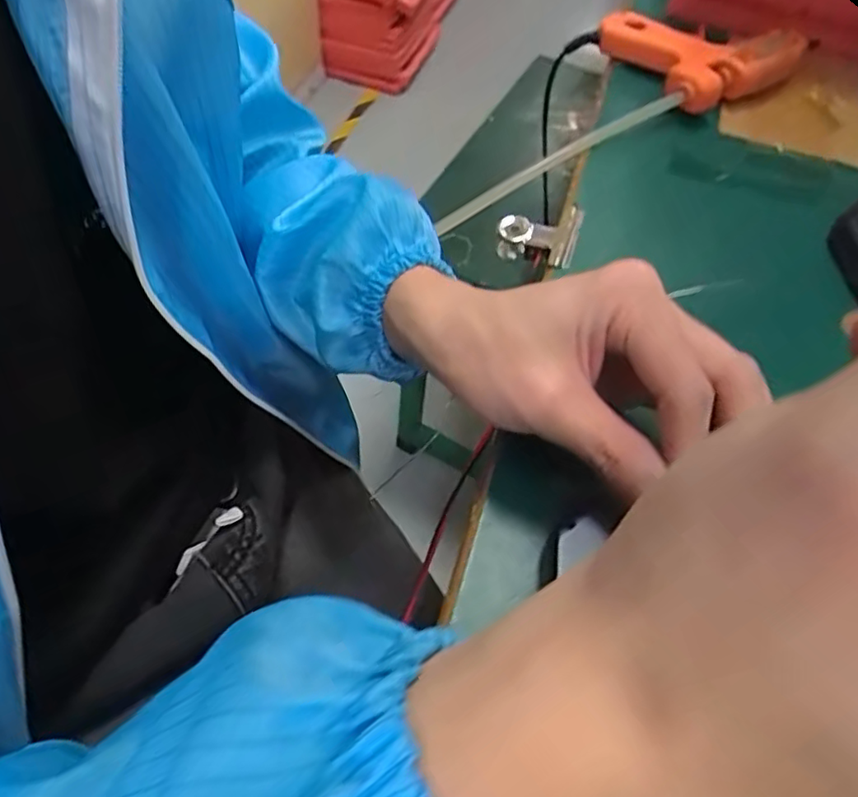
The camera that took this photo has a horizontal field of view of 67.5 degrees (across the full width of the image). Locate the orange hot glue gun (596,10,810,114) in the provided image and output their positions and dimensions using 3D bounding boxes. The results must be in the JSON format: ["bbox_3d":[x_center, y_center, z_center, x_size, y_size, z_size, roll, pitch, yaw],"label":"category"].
[{"bbox_3d":[0.190,-0.249,0.455,0.113,0.032,0.111,-23,60,-19],"label":"orange hot glue gun"}]

